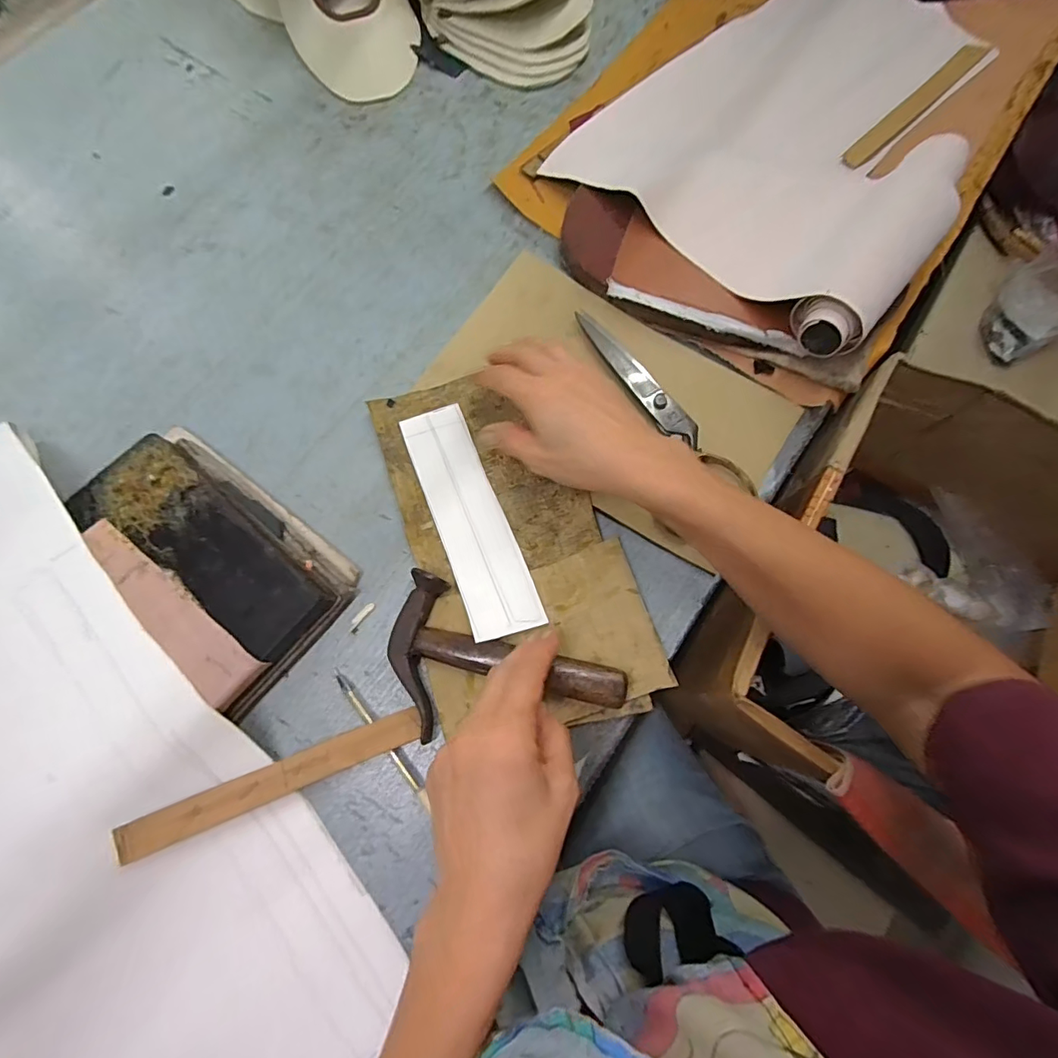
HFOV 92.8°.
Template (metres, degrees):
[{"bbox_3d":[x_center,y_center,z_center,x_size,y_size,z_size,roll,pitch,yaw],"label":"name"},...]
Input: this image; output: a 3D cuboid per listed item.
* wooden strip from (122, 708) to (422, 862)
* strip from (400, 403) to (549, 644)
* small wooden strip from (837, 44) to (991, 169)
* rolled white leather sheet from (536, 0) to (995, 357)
[{"bbox_3d":[-0.169,0.170,0.343,0.192,0.007,0.023,-19,82,-15],"label":"wooden strip"},{"bbox_3d":[-0.048,-0.010,0.405,0.054,0.012,0.198,-21,73,-5],"label":"strip"},{"bbox_3d":[0.429,-0.470,0.554,0.027,0.004,0.277,42,74,17],"label":"small wooden strip"},{"bbox_3d":[0.308,-0.428,0.497,0.332,0.069,0.521,42,79,12],"label":"rolled white leather sheet"}]

